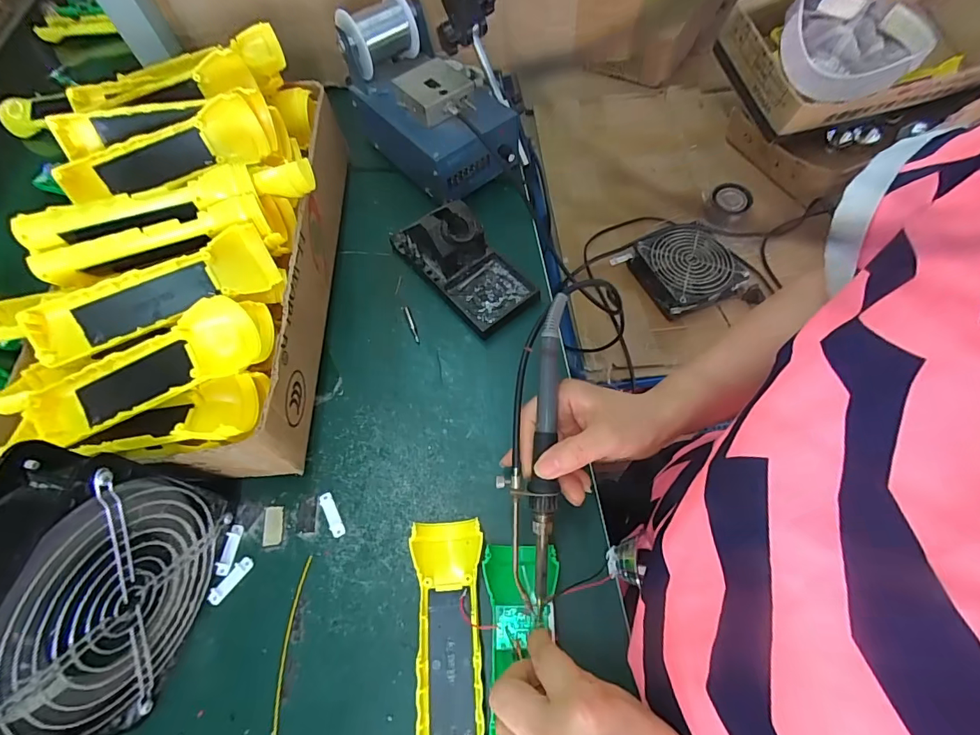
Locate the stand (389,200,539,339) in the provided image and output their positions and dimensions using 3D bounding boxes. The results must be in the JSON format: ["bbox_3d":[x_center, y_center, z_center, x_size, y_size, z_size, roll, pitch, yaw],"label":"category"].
[{"bbox_3d":[-0.030,-0.114,0.447,0.073,0.072,0.158,-38,67,-16],"label":"stand"}]

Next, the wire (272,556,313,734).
[{"bbox_3d":[-0.145,0.204,0.327,0.010,0.004,0.125,-2,62,2],"label":"wire"}]

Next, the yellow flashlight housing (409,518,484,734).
[{"bbox_3d":[-0.029,0.191,0.315,0.048,0.024,0.162,-3,62,2],"label":"yellow flashlight housing"}]

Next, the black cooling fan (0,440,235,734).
[{"bbox_3d":[-0.250,0.137,0.284,0.067,0.148,0.153,9,63,8],"label":"black cooling fan"}]

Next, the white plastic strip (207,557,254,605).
[{"bbox_3d":[-0.199,0.162,0.349,0.013,0.004,0.039,35,69,19],"label":"white plastic strip"}]

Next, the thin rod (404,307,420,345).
[{"bbox_3d":[-0.077,-0.043,0.448,0.006,0.007,0.043,-19,63,-7],"label":"thin rod"}]

